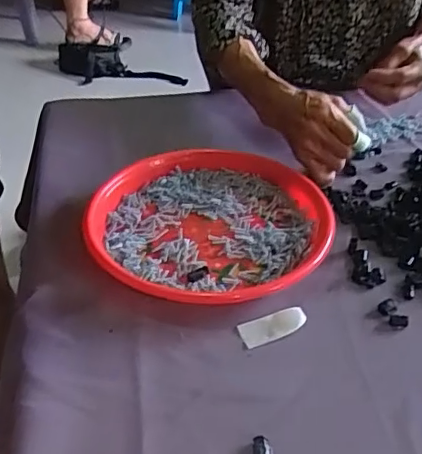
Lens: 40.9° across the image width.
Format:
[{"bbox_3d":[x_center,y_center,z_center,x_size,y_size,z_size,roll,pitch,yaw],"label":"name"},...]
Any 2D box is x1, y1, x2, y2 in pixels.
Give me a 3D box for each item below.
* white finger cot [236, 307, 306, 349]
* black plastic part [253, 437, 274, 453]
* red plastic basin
[{"bbox_3d":[0.051,0.081,0.472,0.055,0.010,0.024,-14,40,-16],"label":"white finger cot"},{"bbox_3d":[0.036,0.153,0.384,0.013,0.004,0.022,-1,39,1],"label":"black plastic part"},{"bbox_3d":[-0.003,-0.008,0.573,0.236,0.032,0.236,-1,39,1],"label":"red plastic basin"}]

